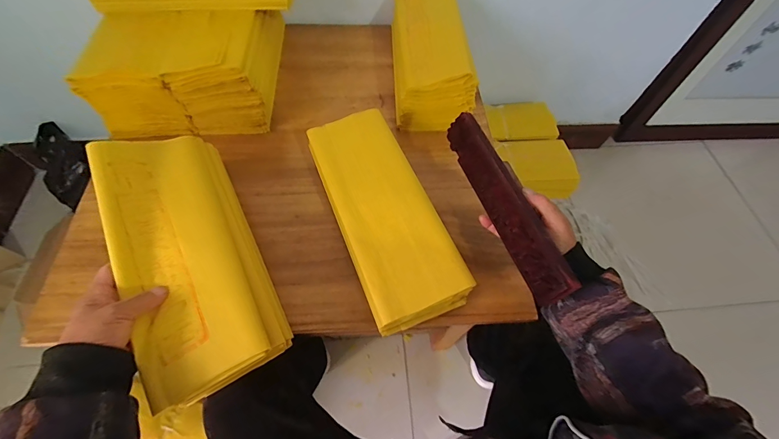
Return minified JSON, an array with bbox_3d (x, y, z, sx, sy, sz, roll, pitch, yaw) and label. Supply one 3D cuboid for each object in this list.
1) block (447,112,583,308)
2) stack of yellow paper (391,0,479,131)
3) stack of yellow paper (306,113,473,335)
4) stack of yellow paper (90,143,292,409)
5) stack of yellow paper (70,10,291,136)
[{"bbox_3d":[0.133,-0.026,0.408,0.033,0.041,0.251,-14,60,-10],"label":"block"},{"bbox_3d":[0.077,-0.331,0.666,0.130,0.100,0.320,-1,62,-3],"label":"stack of yellow paper"},{"bbox_3d":[-0.014,-0.009,0.504,0.130,0.082,0.320,-19,64,-13],"label":"stack of yellow paper"},{"bbox_3d":[-0.238,0.041,0.411,0.133,0.080,0.318,-26,68,-16],"label":"stack of yellow paper"},{"bbox_3d":[-0.343,-0.285,0.611,0.282,0.131,0.262,-6,62,-6],"label":"stack of yellow paper"}]

